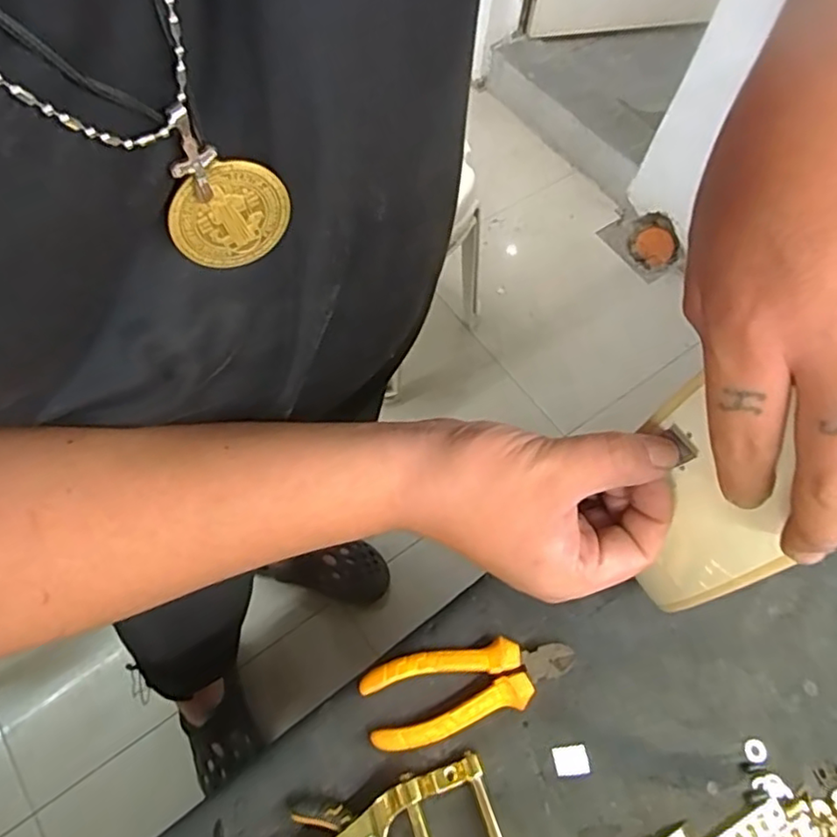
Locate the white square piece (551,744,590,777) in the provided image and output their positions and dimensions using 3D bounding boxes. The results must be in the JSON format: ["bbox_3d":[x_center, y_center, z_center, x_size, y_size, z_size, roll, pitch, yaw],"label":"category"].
[{"bbox_3d":[0.109,0.245,0.446,0.025,0.004,0.019,-4,64,-6],"label":"white square piece"}]

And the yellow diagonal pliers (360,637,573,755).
[{"bbox_3d":[0.037,0.194,0.458,0.152,0.026,0.056,-14,65,-10],"label":"yellow diagonal pliers"}]

